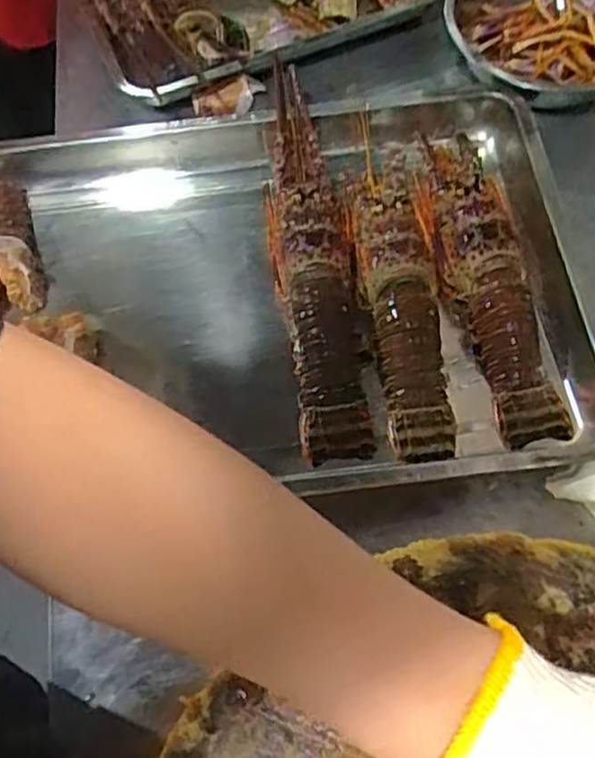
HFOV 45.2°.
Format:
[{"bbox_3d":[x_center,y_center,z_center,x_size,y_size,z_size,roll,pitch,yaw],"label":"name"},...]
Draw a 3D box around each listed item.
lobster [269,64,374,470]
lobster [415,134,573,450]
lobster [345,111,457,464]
[{"bbox_3d":[0.009,-0.123,0.643,0.067,0.064,0.392,-9,64,-2],"label":"lobster"},{"bbox_3d":[0.166,-0.099,0.620,0.075,0.058,0.307,-13,64,-5],"label":"lobster"},{"bbox_3d":[0.085,-0.096,0.625,0.072,0.056,0.327,-4,64,0],"label":"lobster"}]

